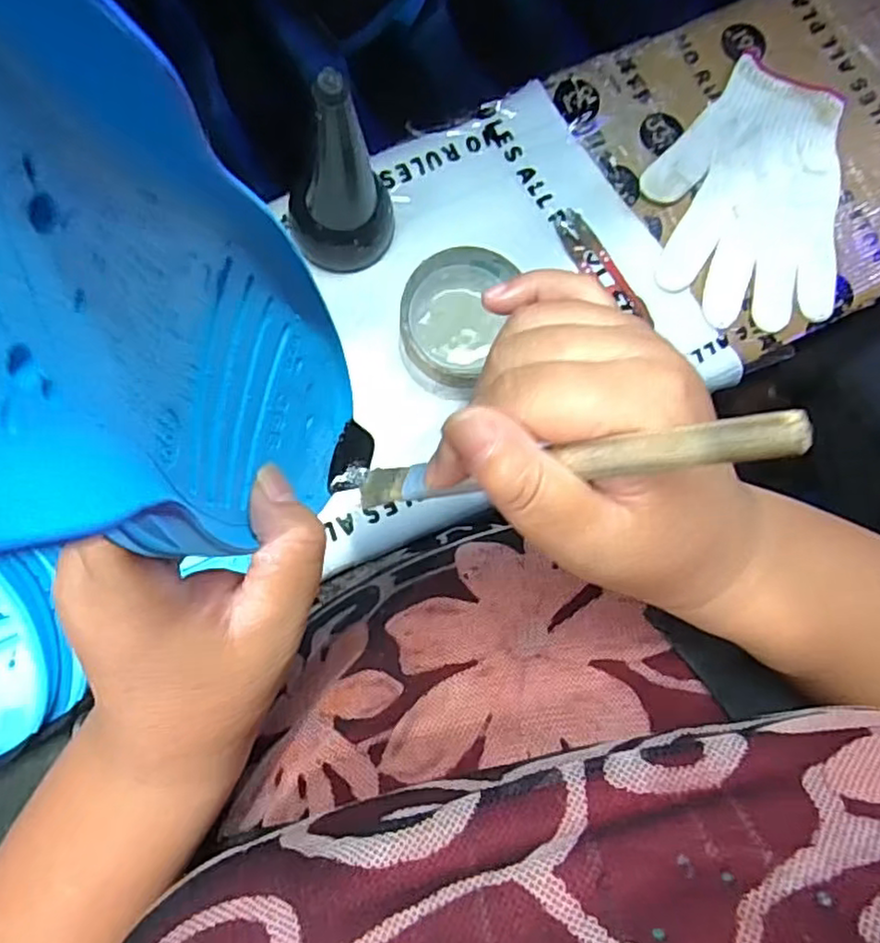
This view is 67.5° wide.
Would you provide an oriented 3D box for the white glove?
[{"bbox_3d":[0.220,-0.199,0.474,0.137,0.012,0.188,5,83,-4],"label":"white glove"}]

